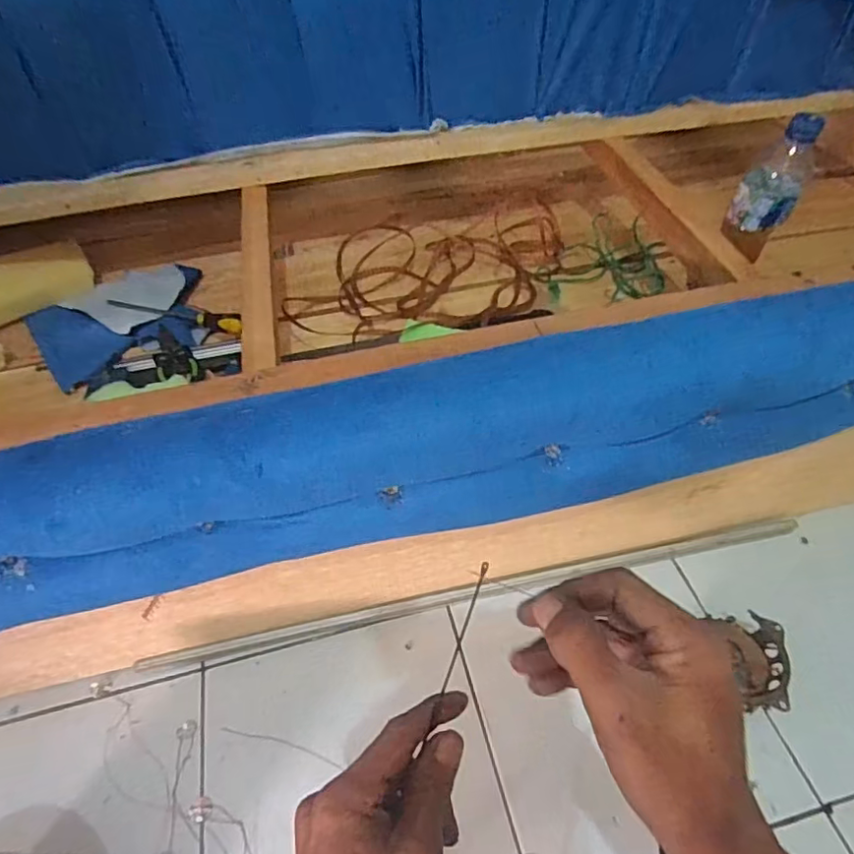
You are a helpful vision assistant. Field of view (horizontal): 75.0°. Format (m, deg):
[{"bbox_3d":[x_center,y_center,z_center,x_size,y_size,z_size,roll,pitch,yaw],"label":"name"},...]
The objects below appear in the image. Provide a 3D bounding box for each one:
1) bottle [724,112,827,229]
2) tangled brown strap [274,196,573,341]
[{"bbox_3d":[0.396,-0.282,0.625,0.058,0.126,0.054,-13,46,-37],"label":"bottle"},{"bbox_3d":[0.008,-0.221,0.784,0.381,0.025,0.297,-2,49,2],"label":"tangled brown strap"}]

